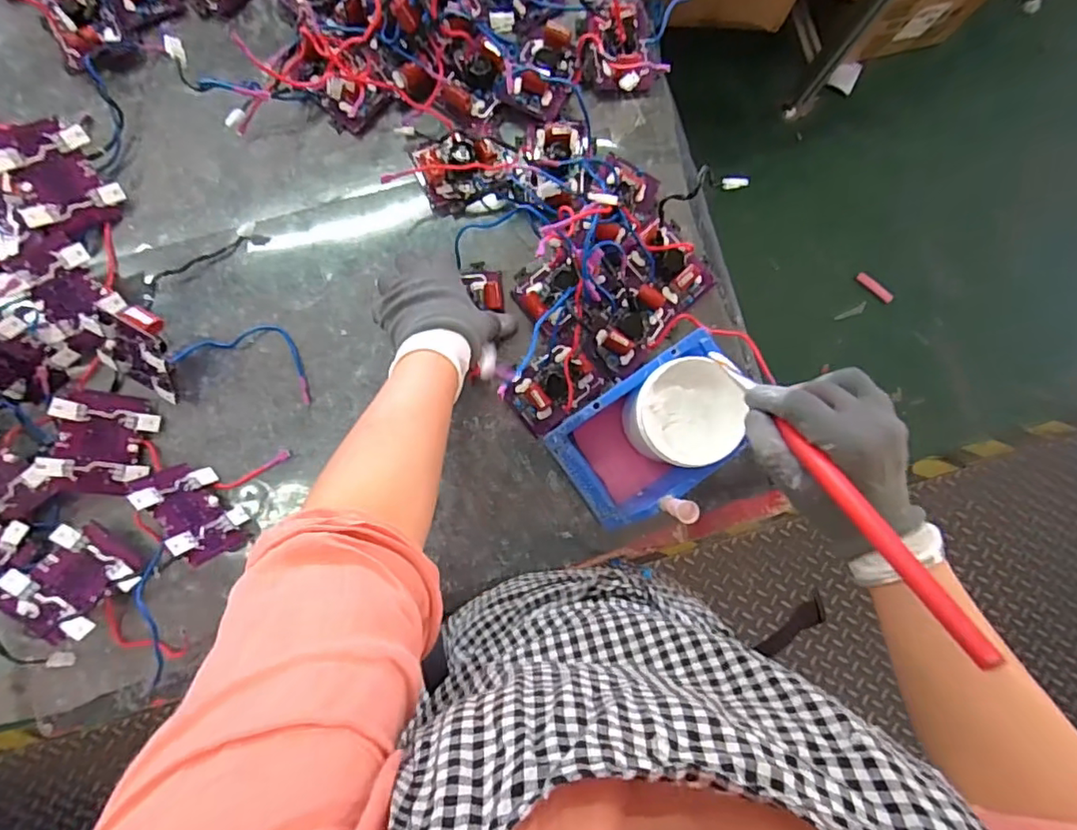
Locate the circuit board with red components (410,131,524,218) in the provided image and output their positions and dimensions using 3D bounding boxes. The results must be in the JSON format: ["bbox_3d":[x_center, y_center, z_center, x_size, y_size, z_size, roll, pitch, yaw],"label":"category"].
[{"bbox_3d":[-0.070,-0.251,0.601,0.104,0.036,0.074,-16,86,-3],"label":"circuit board with red components"}]

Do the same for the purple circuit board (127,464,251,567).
[{"bbox_3d":[-0.327,0.091,0.551,0.015,0.088,0.101,-43,87,21],"label":"purple circuit board"}]

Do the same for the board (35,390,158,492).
[{"bbox_3d":[-0.423,0.027,0.563,0.083,0.019,0.096,14,86,-40],"label":"board"}]

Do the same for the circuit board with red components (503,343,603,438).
[{"bbox_3d":[0.015,-0.030,0.585,0.092,0.047,0.063,-38,88,-4],"label":"circuit board with red components"}]

